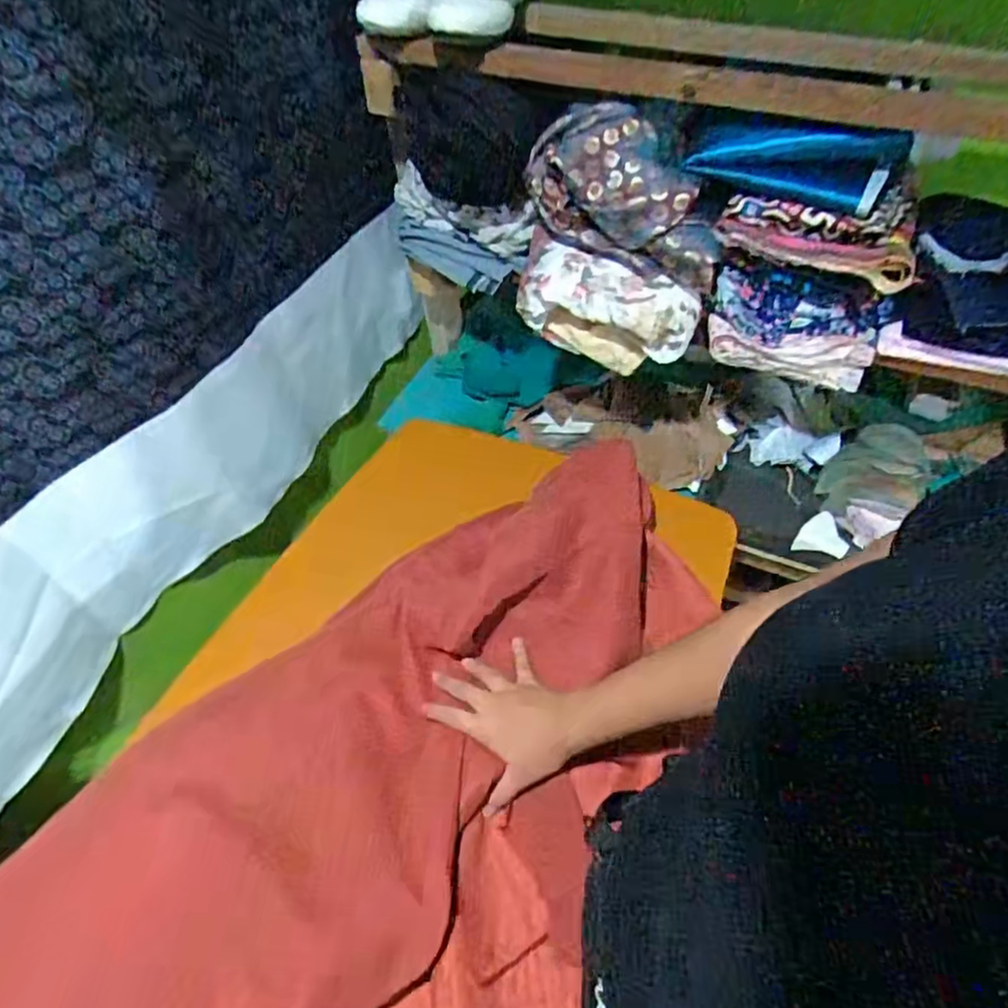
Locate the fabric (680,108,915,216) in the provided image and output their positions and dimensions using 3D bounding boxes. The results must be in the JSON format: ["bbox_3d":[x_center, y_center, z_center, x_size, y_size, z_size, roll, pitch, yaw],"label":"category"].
[{"bbox_3d":[0.281,-0.334,0.637,0.198,0.065,0.040,9,52,11],"label":"fabric"}]

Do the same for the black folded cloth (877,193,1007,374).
[{"bbox_3d":[0.530,-0.230,0.691,0.213,0.103,0.160,18,54,17],"label":"black folded cloth"}]

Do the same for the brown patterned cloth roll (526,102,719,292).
[{"bbox_3d":[0.133,-0.328,0.693,0.211,0.129,0.078,24,56,22],"label":"brown patterned cloth roll"}]

